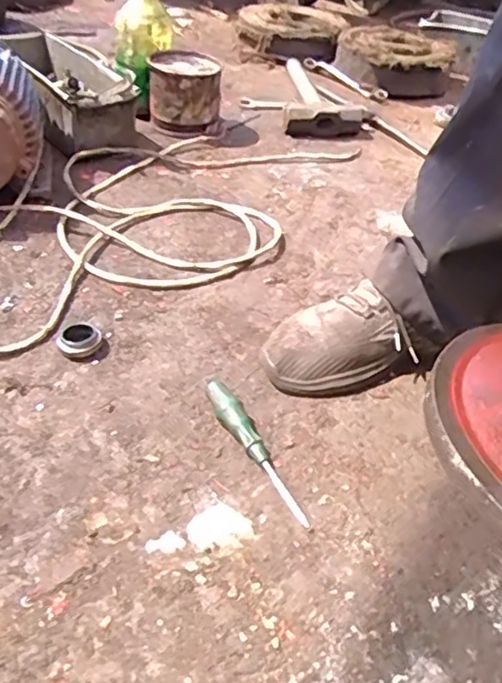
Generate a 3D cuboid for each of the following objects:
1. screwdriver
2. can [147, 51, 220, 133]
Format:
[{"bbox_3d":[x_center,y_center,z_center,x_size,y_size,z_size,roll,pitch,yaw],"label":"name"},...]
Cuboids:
[{"bbox_3d":[-0.004,0.084,0.544,0.025,0.022,0.179,-15,45,-22],"label":"screwdriver"},{"bbox_3d":[-0.114,-0.413,1.058,0.115,0.106,0.126,3,41,-3],"label":"can"}]

